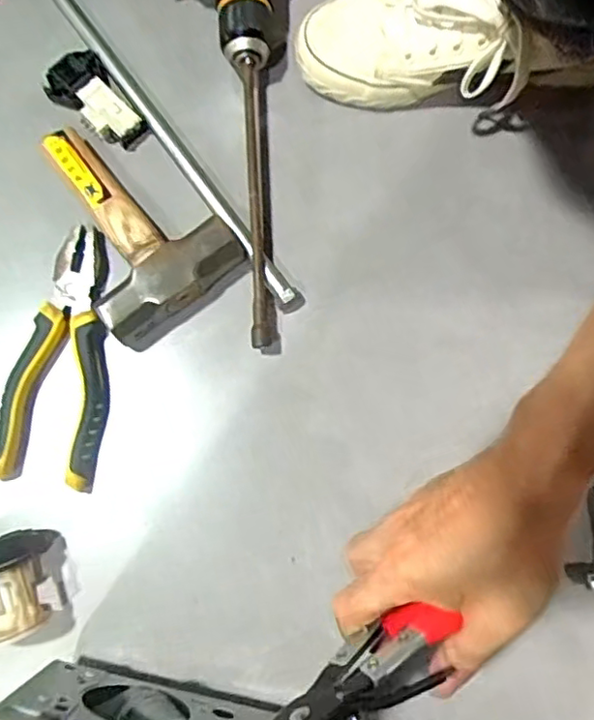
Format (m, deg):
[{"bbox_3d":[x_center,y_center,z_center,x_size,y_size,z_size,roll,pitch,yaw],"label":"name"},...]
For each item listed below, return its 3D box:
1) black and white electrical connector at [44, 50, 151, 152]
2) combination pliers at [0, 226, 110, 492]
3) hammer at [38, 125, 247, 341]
[{"bbox_3d":[-0.162,-0.205,0.497,0.047,0.029,0.091,-36,82,-8],"label":"black and white electrical connector"},{"bbox_3d":[-0.165,-0.004,0.462,0.071,0.018,0.186,13,78,1],"label":"combination pliers"},{"bbox_3d":[-0.130,-0.109,0.472,0.109,0.037,0.173,-35,81,-8],"label":"hammer"}]

